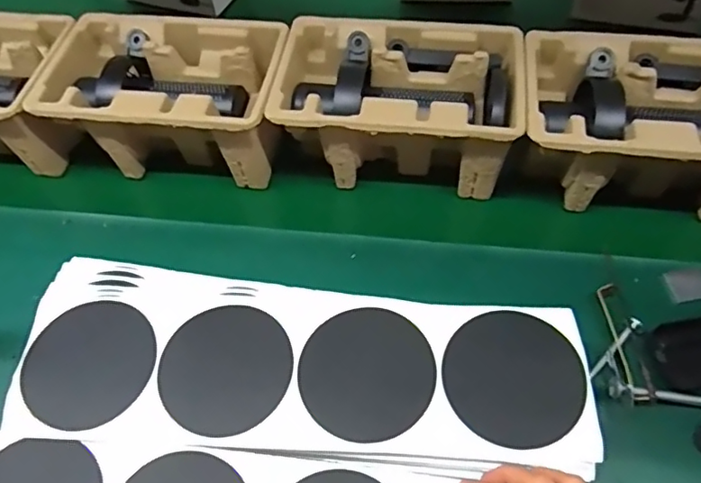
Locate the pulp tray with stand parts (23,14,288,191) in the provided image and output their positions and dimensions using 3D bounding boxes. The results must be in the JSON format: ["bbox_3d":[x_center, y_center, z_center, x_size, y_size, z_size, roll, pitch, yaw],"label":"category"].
[{"bbox_3d":[-0.184,-0.146,0.582,0.228,0.104,0.145,7,59,4],"label":"pulp tray with stand parts"}]

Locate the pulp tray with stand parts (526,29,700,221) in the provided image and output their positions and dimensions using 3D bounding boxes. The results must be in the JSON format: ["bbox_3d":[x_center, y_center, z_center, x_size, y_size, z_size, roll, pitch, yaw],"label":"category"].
[{"bbox_3d":[0.270,-0.110,0.526,0.227,0.104,0.152,6,59,3],"label":"pulp tray with stand parts"}]

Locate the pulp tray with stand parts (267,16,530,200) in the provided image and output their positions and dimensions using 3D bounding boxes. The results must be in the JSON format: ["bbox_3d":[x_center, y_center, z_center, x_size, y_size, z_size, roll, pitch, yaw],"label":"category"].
[{"bbox_3d":[0.046,-0.134,0.556,0.221,0.103,0.143,7,59,4],"label":"pulp tray with stand parts"}]

